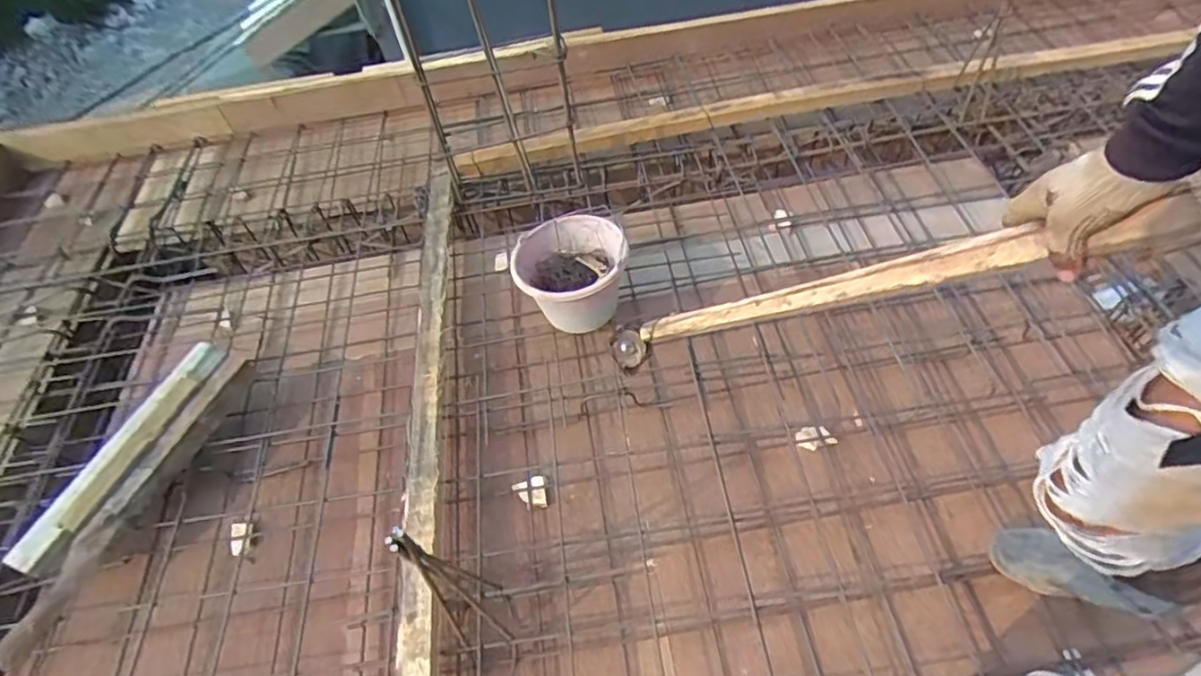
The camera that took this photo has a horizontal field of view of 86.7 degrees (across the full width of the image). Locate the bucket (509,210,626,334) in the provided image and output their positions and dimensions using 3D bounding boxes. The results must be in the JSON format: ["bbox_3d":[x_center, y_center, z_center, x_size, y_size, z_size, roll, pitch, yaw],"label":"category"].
[{"bbox_3d":[-0.058,-0.126,1.364,0.222,0.170,0.213,-3,53,4],"label":"bucket"}]

